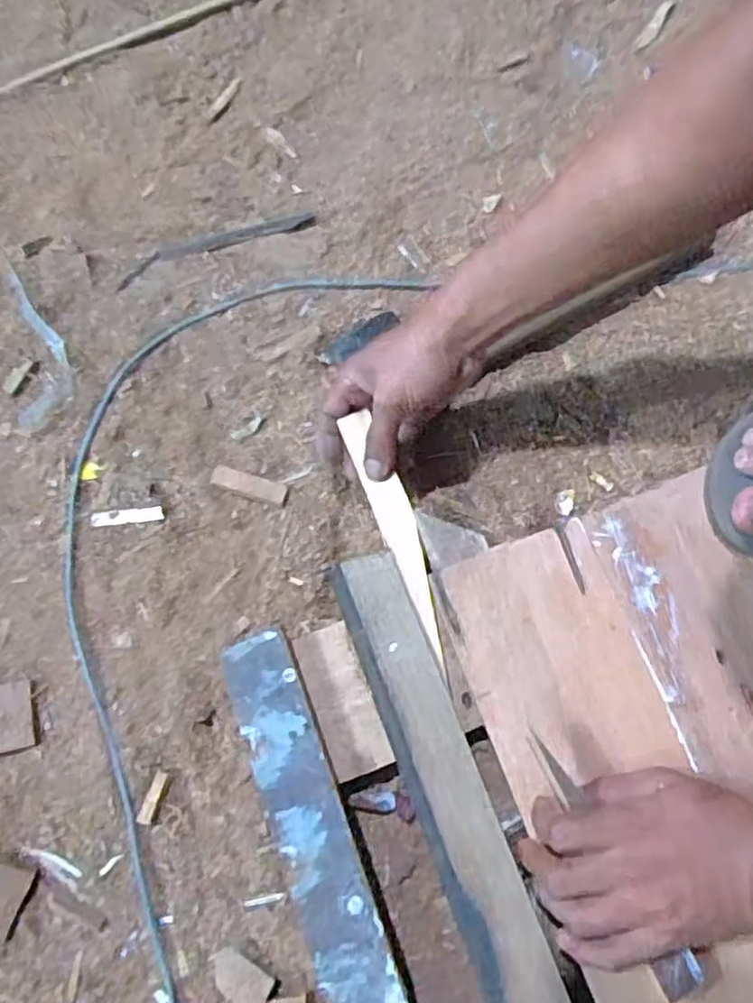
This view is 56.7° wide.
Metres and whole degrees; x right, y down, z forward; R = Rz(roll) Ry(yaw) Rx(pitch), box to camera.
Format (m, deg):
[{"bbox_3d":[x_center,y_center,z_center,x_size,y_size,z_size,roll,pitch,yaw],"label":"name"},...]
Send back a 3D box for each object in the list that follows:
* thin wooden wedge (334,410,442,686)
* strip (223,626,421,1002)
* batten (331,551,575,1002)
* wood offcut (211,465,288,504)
[{"bbox_3d":[0.019,0.024,0.515,0.027,0.008,0.191,-21,76,-4],"label":"thin wooden wedge"},{"bbox_3d":[-0.003,0.316,0.442,0.053,0.013,0.477,-20,75,-1],"label":"strip"},{"bbox_3d":[0.087,0.290,0.436,0.051,0.024,0.550,-21,74,-1],"label":"batten"},{"bbox_3d":[-0.106,-0.014,0.583,0.063,0.006,0.017,16,77,10],"label":"wood offcut"}]

